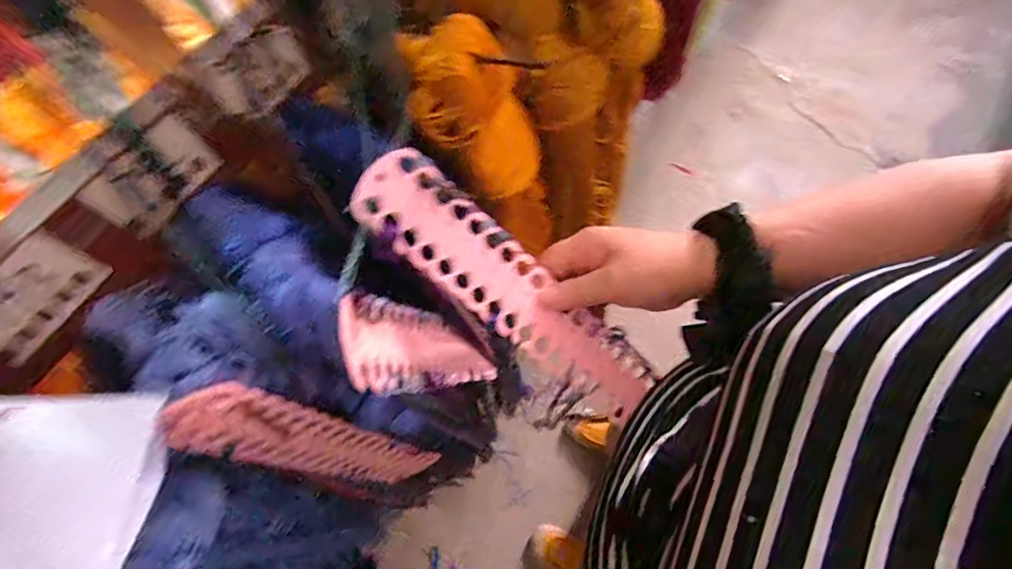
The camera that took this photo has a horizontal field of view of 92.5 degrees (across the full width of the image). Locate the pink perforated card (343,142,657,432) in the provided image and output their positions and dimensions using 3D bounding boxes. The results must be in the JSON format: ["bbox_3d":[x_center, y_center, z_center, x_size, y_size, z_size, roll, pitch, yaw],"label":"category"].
[{"bbox_3d":[0.012,0.010,0.358,0.272,0.009,0.060,41,73,-20],"label":"pink perforated card"}]

